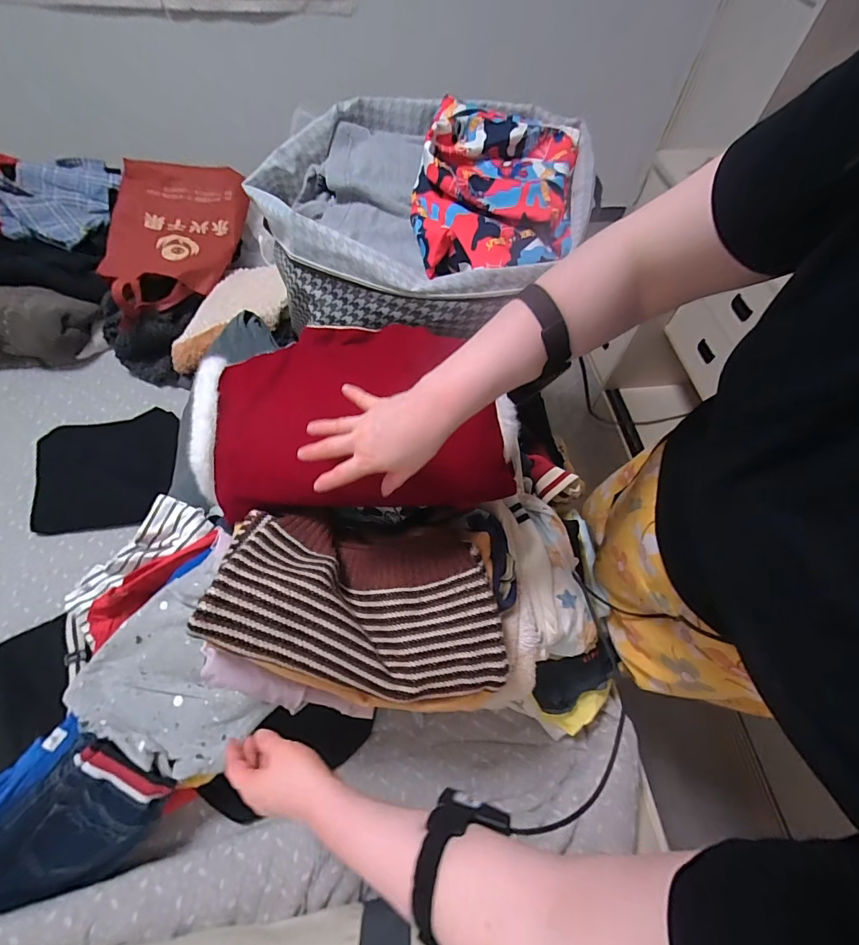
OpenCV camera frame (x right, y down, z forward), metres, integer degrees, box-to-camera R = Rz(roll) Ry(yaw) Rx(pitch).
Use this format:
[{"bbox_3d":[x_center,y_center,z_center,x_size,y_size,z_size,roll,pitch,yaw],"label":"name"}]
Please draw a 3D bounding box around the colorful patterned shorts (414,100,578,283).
[{"bbox_3d":[0.107,-0.476,0.696,0.260,0.079,0.412,9,61,3],"label":"colorful patterned shorts"}]

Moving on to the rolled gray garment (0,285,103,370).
[{"bbox_3d":[-1.059,-0.384,1.101,0.404,0.184,0.173,2,61,-1],"label":"rolled gray garment"}]

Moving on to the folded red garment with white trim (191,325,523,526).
[{"bbox_3d":[-0.090,-0.078,0.541,0.397,0.134,0.219,-1,61,-2],"label":"folded red garment with white trim"}]

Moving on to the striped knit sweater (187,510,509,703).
[{"bbox_3d":[-0.074,0.149,0.506,0.327,0.110,0.205,1,61,-1],"label":"striped knit sweater"}]

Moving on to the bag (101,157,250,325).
[{"bbox_3d":[-0.669,-0.609,1.109,0.310,0.092,0.503,3,75,-12],"label":"bag"}]

